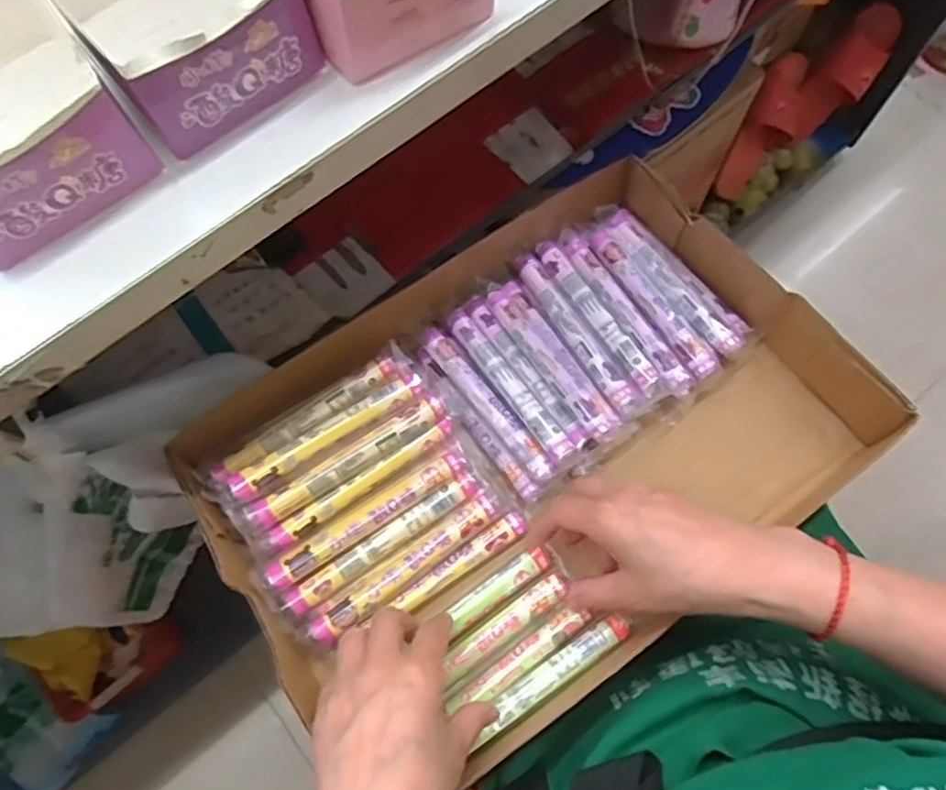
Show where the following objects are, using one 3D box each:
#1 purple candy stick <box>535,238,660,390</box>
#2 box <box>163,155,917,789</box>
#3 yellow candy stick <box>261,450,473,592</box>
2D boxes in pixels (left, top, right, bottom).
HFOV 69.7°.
[{"bbox_3d":[0.090,-0.063,0.504,0.019,0.018,0.141,-29,73,-8],"label":"purple candy stick"},{"bbox_3d":[0.038,0.033,0.474,0.407,0.065,0.294,-35,74,-10],"label":"box"},{"bbox_3d":[-0.067,0.079,0.442,0.143,0.016,0.018,-33,74,-9],"label":"yellow candy stick"}]

